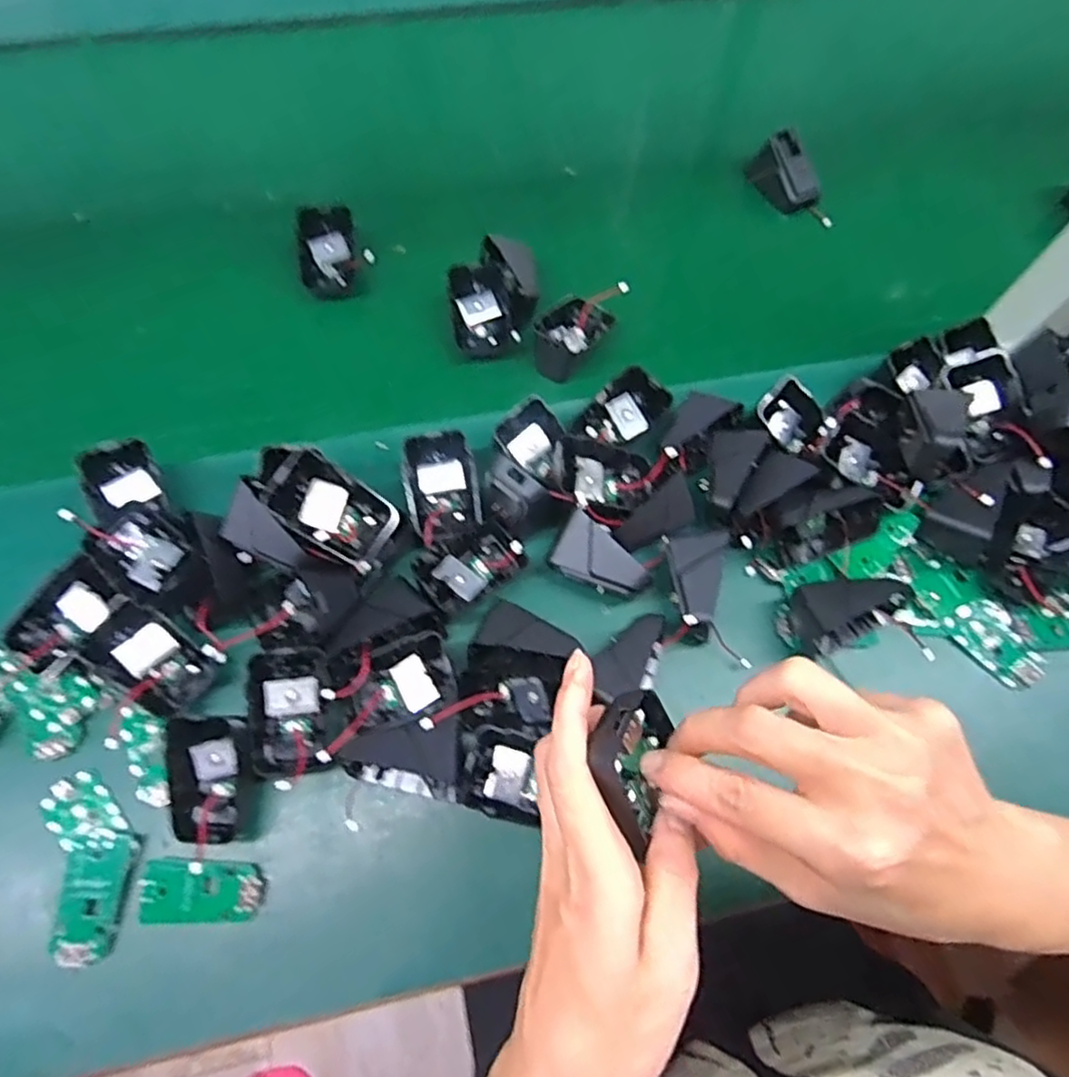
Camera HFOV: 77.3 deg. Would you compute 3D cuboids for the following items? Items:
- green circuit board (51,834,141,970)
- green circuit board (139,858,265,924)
[{"bbox_3d":[-0.238,0.193,0.358,0.032,0.005,0.060,5,70,1],"label":"green circuit board"},{"bbox_3d":[-0.181,0.191,0.362,0.063,0.004,0.030,1,70,-1],"label":"green circuit board"}]

